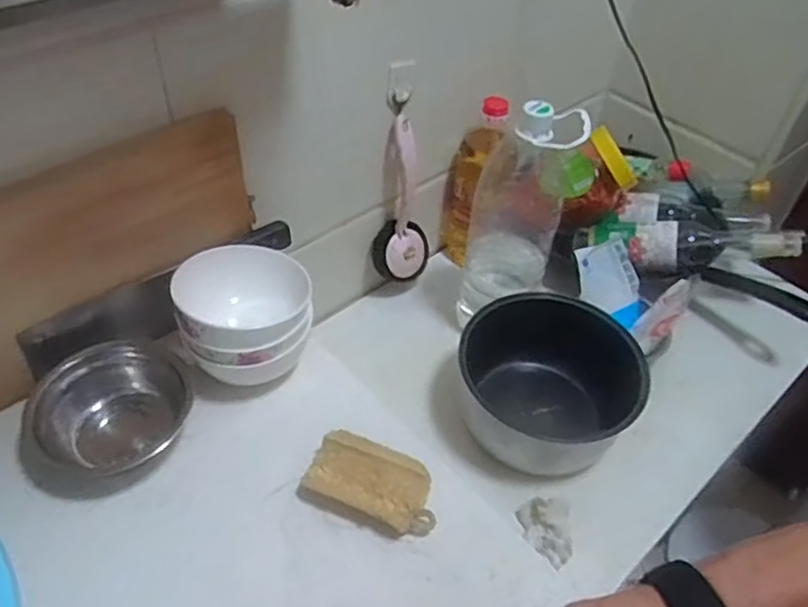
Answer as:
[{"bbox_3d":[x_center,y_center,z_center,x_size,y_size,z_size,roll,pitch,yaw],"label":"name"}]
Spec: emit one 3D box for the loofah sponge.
[{"bbox_3d":[-0.026,0.153,0.551,0.110,0.031,0.056,20,48,14],"label":"loofah sponge"}]

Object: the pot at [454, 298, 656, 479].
[{"bbox_3d":[0.165,0.092,0.762,0.197,0.123,0.191,2,47,-3],"label":"pot"}]

